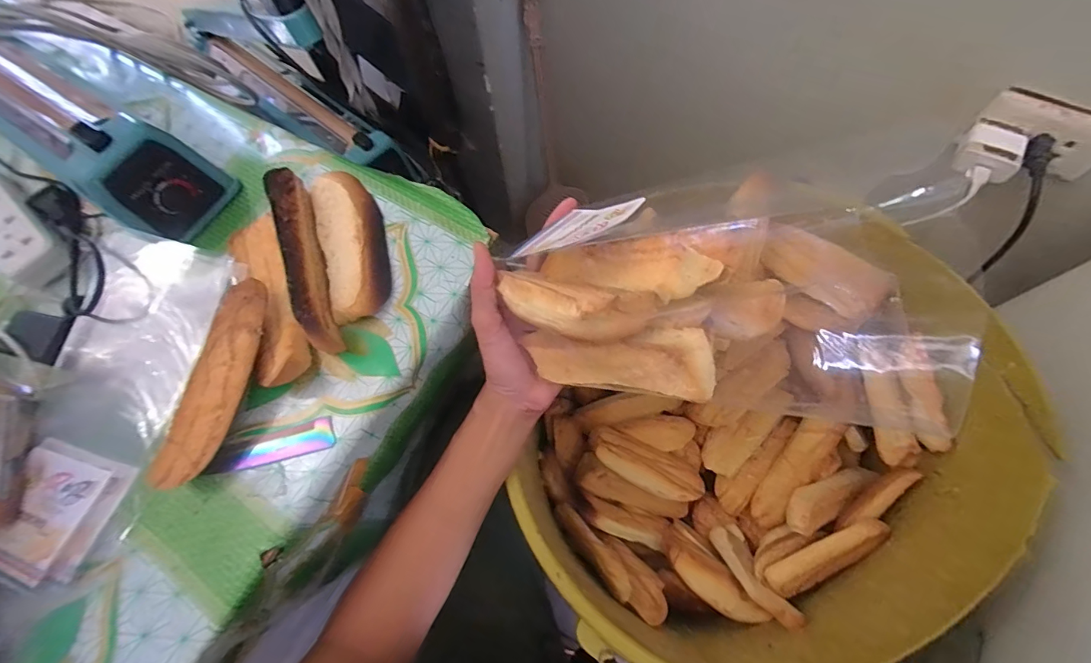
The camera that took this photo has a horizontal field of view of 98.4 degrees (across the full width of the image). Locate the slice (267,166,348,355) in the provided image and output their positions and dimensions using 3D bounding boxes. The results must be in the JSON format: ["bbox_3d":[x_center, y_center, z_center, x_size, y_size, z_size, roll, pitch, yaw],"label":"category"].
[{"bbox_3d":[-0.175,-0.054,0.339,0.020,0.030,0.143,-20,69,-5],"label":"slice"}]

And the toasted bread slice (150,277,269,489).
[{"bbox_3d":[-0.220,0.034,0.319,0.037,0.034,0.138,12,70,8],"label":"toasted bread slice"}]

